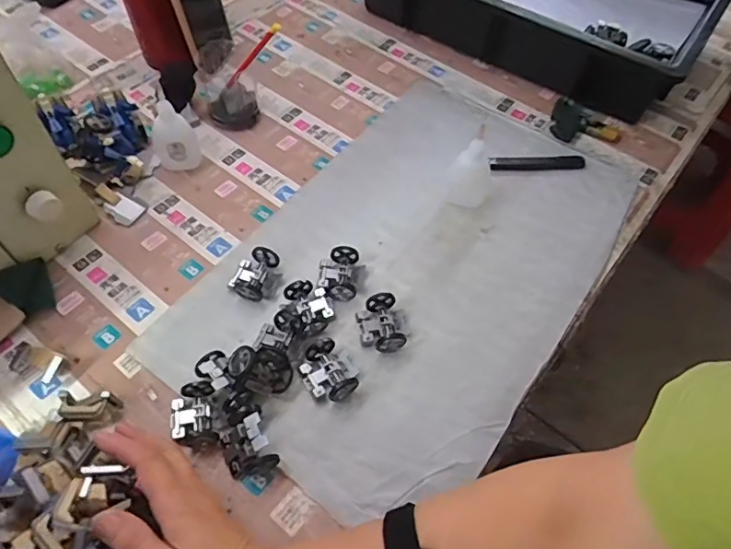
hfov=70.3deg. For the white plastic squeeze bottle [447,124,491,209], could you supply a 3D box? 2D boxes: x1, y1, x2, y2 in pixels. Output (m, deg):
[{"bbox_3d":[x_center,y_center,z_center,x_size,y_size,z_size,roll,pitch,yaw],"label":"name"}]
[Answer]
[{"bbox_3d":[0.116,-0.117,0.544,0.046,0.103,0.037,16,57,6],"label":"white plastic squeeze bottle"}]

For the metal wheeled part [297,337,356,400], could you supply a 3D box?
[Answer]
[{"bbox_3d":[-0.034,0.084,0.442,0.037,0.019,0.051,-25,62,-19],"label":"metal wheeled part"}]

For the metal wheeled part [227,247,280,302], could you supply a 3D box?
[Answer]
[{"bbox_3d":[-0.107,-0.002,0.496,0.033,0.023,0.048,17,57,7],"label":"metal wheeled part"}]

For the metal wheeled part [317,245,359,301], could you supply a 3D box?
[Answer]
[{"bbox_3d":[-0.027,-0.001,0.502,0.037,0.022,0.052,5,56,-1],"label":"metal wheeled part"}]

